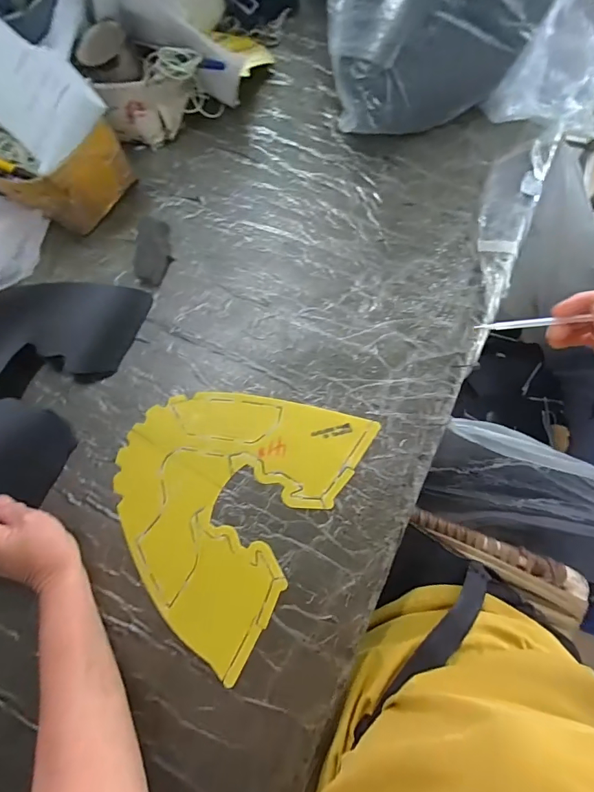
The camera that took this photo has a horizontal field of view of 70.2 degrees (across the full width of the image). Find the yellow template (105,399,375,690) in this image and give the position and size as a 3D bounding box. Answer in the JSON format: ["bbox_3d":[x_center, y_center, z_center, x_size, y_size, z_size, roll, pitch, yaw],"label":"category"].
[{"bbox_3d":[-0.082,0.094,0.429,0.216,0.006,0.256,29,78,12],"label":"yellow template"}]

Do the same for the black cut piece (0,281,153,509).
[{"bbox_3d":[-0.304,-0.031,0.456,0.184,0.039,0.260,21,77,7],"label":"black cut piece"}]

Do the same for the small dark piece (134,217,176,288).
[{"bbox_3d":[-0.172,-0.176,0.505,0.040,0.016,0.090,-2,75,2],"label":"small dark piece"}]

